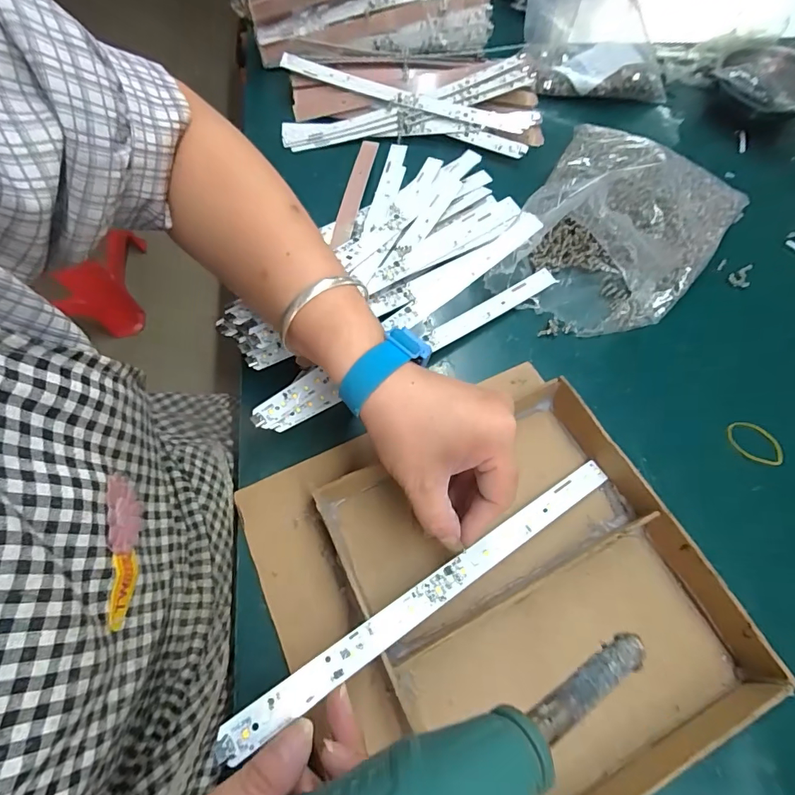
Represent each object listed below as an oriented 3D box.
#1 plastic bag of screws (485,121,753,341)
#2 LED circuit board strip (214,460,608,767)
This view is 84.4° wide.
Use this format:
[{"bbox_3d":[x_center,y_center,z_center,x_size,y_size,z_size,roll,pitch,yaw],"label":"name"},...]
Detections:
[{"bbox_3d":[0.216,-0.165,0.411,0.182,0.061,0.254,27,66,12],"label":"plastic bag of screws"},{"bbox_3d":[0.033,0.111,0.267,0.281,0.008,0.018,-25,67,-26],"label":"LED circuit board strip"}]

